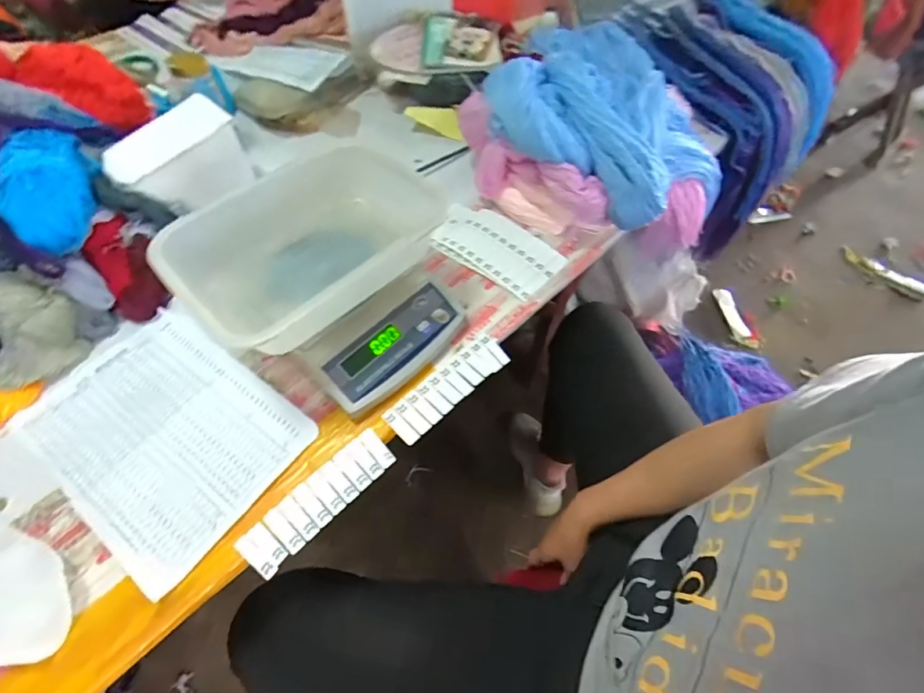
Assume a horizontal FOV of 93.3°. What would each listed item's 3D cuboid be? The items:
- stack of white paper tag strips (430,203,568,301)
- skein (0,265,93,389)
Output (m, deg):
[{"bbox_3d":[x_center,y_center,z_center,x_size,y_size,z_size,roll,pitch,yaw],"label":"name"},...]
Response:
[{"bbox_3d":[0.044,-0.149,0.637,0.200,0.019,0.114,33,61,19],"label":"stack of white paper tag strips"},{"bbox_3d":[-0.500,-0.017,0.496,0.071,0.100,0.109,38,64,20],"label":"skein"}]

